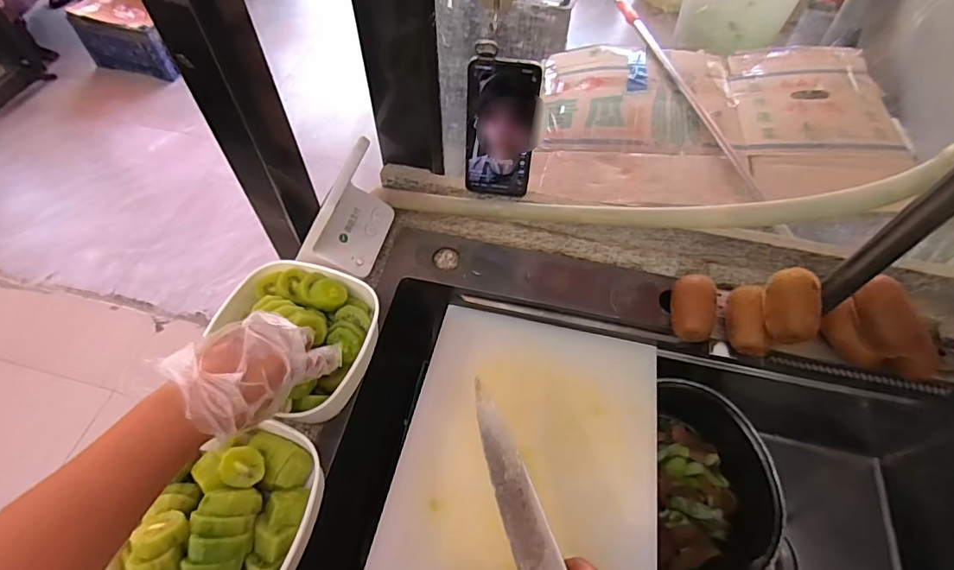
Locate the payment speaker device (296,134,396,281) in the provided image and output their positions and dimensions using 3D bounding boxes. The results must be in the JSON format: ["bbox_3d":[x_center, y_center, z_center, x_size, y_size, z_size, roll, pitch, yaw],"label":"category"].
[{"bbox_3d":[-0.151,-0.086,0.565,0.071,0.123,0.125,19,59,11],"label":"payment speaker device"}]

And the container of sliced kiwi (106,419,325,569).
[{"bbox_3d":[-0.215,0.209,0.433,0.138,0.072,0.162,11,57,6],"label":"container of sliced kiwi"}]

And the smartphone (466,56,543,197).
[{"bbox_3d":[0.027,-0.174,0.562,0.076,0.159,0.012,6,43,2],"label":"smartphone"}]

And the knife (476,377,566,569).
[{"bbox_3d":[0.051,0.220,0.398,0.036,0.026,0.296,-17,55,-12],"label":"knife"}]

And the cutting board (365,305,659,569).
[{"bbox_3d":[0.052,0.188,0.511,0.261,0.019,0.353,9,53,8],"label":"cutting board"}]

